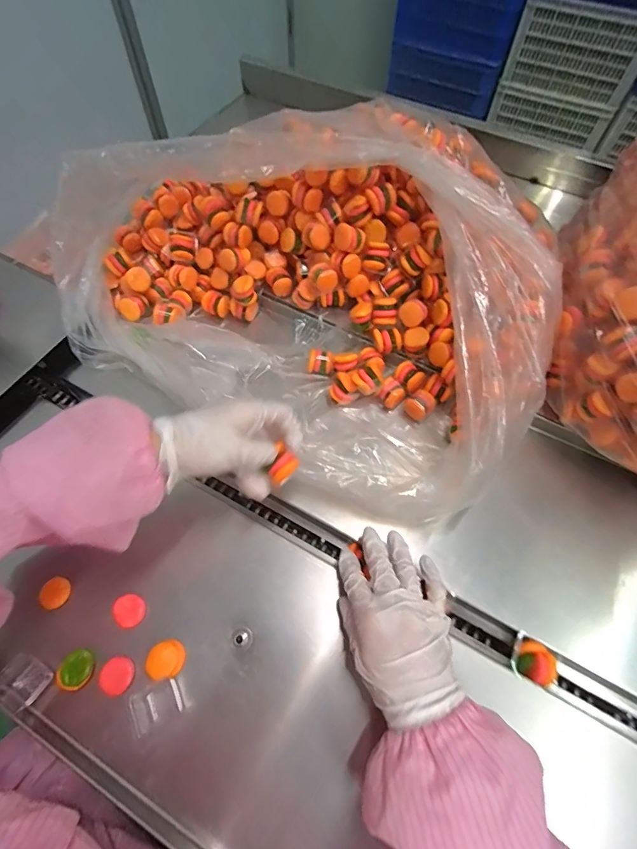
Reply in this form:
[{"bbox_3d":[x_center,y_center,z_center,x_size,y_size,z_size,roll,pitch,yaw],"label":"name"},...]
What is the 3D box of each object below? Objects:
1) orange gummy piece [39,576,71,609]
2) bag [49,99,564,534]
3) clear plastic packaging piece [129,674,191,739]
[{"bbox_3d":[-0.252,0.163,0.375,0.020,0.021,0.028,5,62,1],"label":"orange gummy piece"},{"bbox_3d":[-0.005,-0.164,0.450,0.541,0.200,0.399,36,67,16],"label":"bag"},{"bbox_3d":[-0.136,0.239,0.334,0.040,0.022,0.029,-25,65,-14],"label":"clear plastic packaging piece"}]

